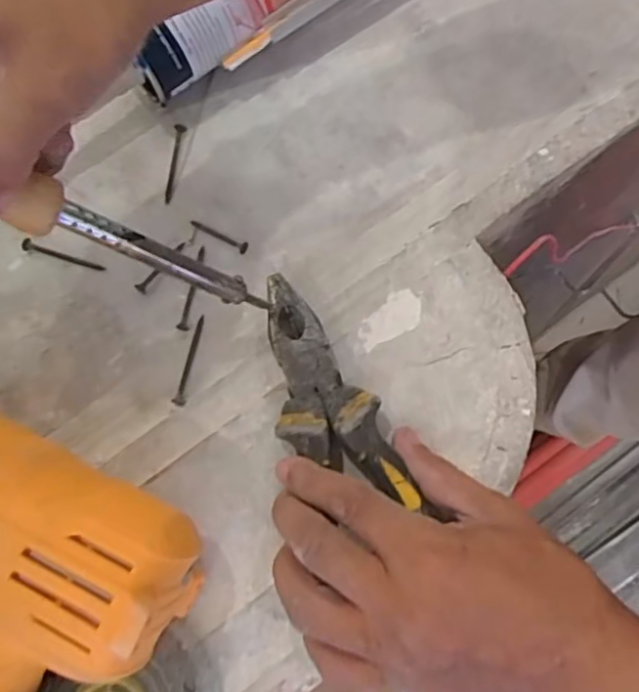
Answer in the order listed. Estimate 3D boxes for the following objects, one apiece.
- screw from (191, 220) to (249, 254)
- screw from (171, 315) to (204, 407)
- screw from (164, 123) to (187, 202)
[{"bbox_3d":[-0.054,-0.061,0.344,0.035,0.004,0.007,31,79,12],"label":"screw"},{"bbox_3d":[-0.067,0.007,0.326,0.006,0.004,0.048,9,75,6],"label":"screw"},{"bbox_3d":[-0.082,-0.103,0.358,0.007,0.004,0.048,4,75,5],"label":"screw"}]

